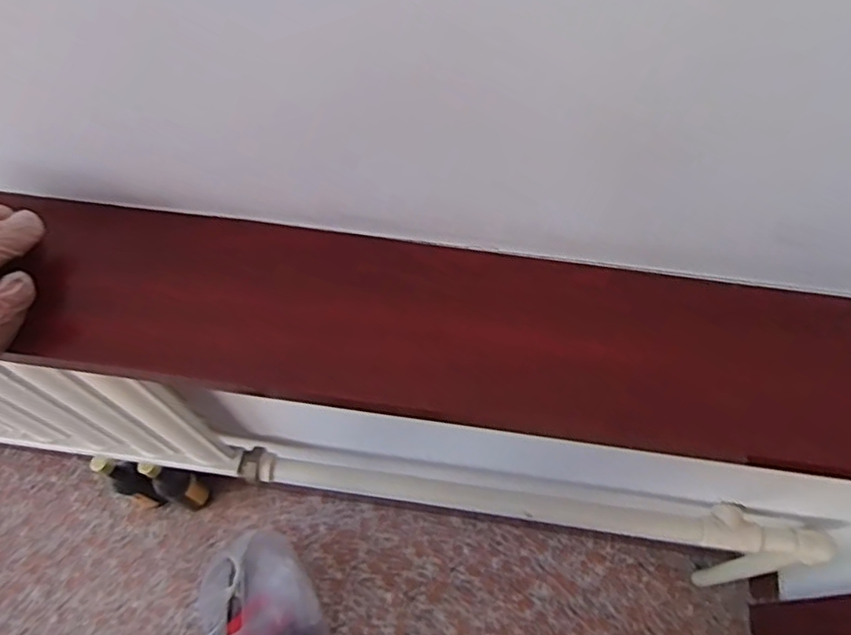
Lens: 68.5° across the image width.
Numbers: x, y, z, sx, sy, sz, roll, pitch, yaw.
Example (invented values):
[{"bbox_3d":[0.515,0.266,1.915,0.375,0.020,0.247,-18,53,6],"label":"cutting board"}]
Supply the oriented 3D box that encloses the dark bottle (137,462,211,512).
[{"bbox_3d":[-0.463,0.318,1.175,0.049,0.254,0.053,0,63,1],"label":"dark bottle"}]

